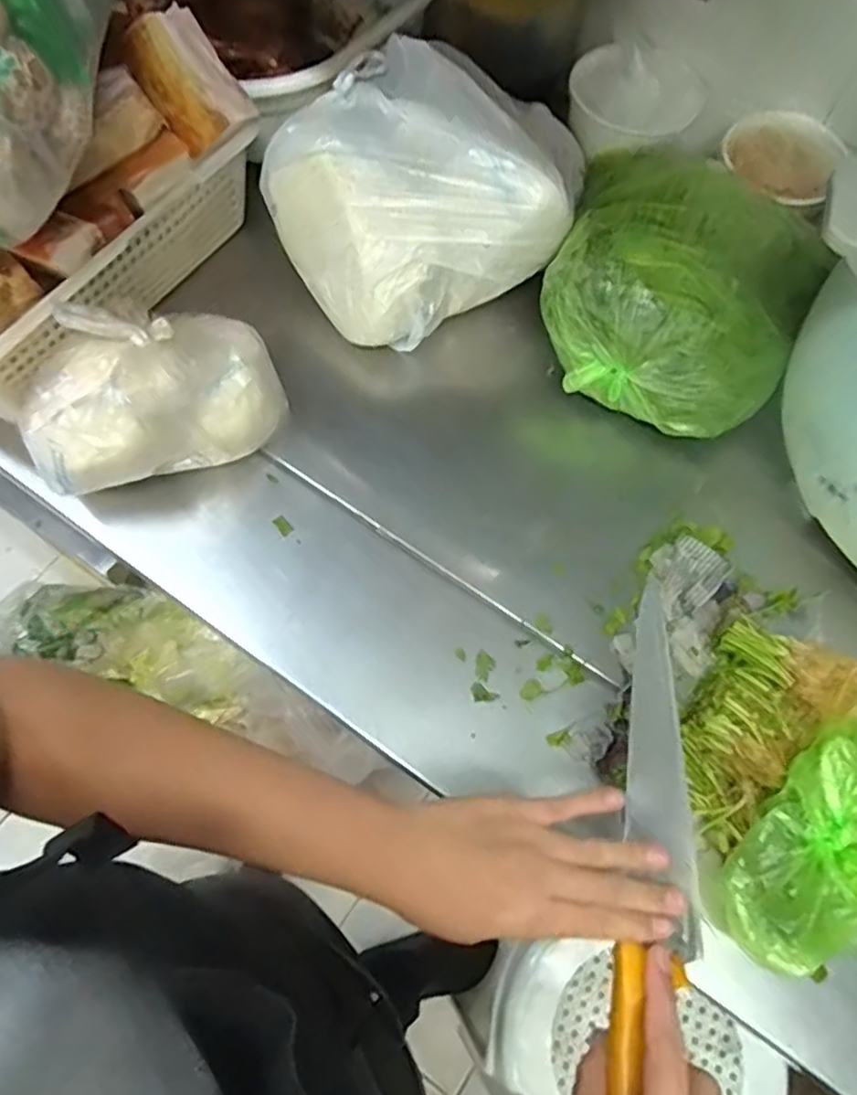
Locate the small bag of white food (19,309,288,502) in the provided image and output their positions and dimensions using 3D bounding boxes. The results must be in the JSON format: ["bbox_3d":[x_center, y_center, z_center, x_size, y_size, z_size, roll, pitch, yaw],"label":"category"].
[{"bbox_3d":[-0.230,-0.134,0.556,0.204,0.107,0.122,-26,70,-12],"label":"small bag of white food"}]

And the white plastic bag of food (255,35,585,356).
[{"bbox_3d":[-0.009,-0.334,0.623,0.263,0.141,0.214,-24,70,-11],"label":"white plastic bag of food"}]

